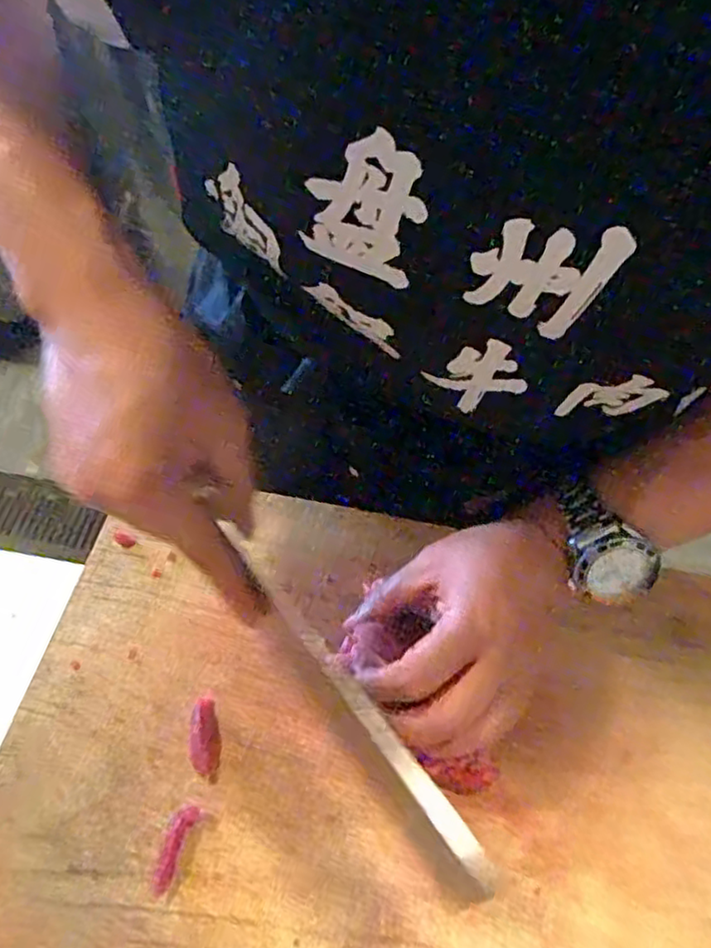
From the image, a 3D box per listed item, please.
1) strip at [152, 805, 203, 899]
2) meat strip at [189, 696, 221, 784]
[{"bbox_3d":[-0.089,0.181,0.322,0.012,0.004,0.039,18,61,10],"label":"strip"},{"bbox_3d":[-0.080,0.140,0.351,0.016,0.004,0.042,-5,59,-3],"label":"meat strip"}]

